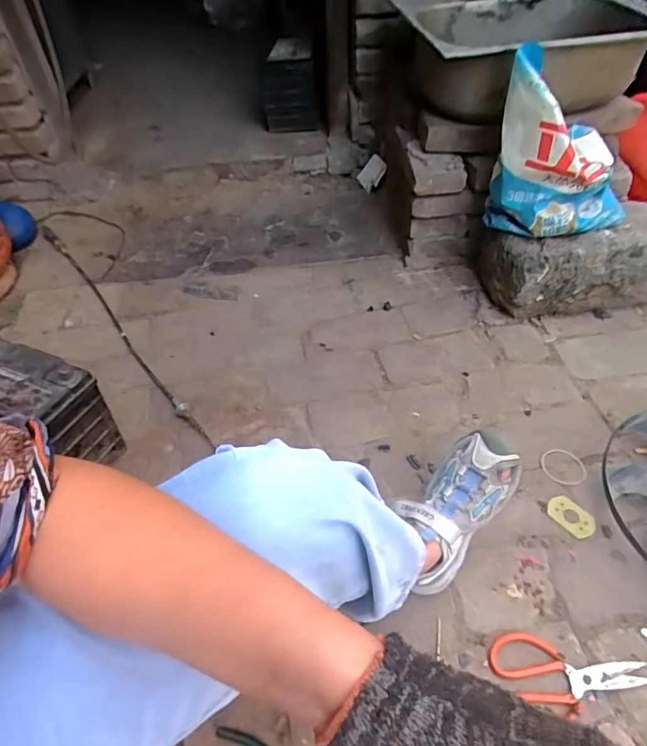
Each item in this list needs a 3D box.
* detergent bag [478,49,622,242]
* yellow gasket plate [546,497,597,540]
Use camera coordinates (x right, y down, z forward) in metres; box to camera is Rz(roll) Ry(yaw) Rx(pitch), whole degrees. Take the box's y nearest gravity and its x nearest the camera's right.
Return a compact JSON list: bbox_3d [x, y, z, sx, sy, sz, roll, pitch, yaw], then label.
[{"bbox_3d":[0.458,-0.417,0.930,0.239,0.281,0.149,-11,49,-5],"label":"detergent bag"},{"bbox_3d":[0.396,0.230,0.787,0.049,0.004,0.074,-32,54,-23],"label":"yellow gasket plate"}]

